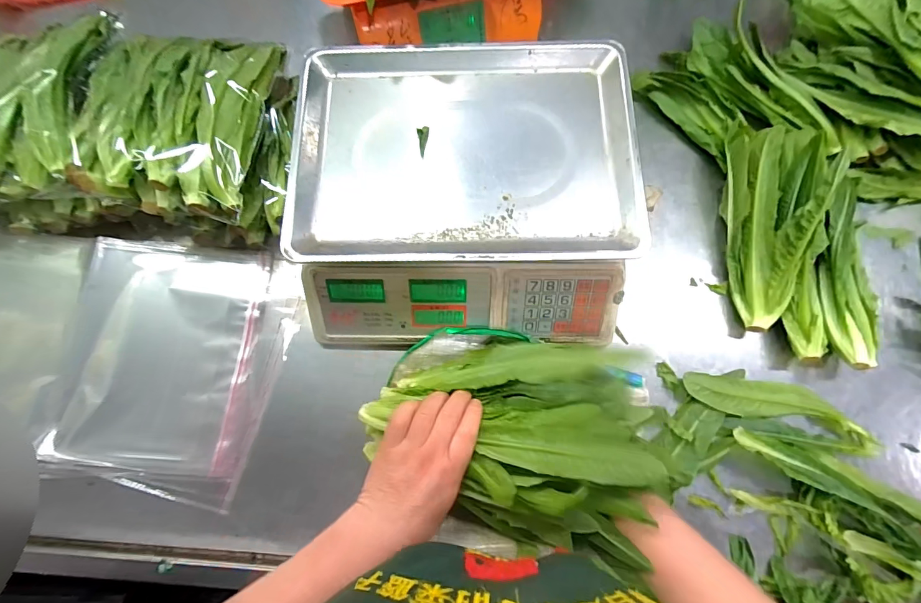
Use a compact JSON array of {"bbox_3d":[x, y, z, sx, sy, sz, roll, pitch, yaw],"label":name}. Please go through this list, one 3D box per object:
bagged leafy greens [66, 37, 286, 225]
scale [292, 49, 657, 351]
[{"bbox_3d":[-0.312,-0.205,0.430,0.177,0.043,0.222,5,76,1],"label":"bagged leafy greens"},{"bbox_3d":[0.004,-0.115,0.430,0.335,0.100,0.301,0,76,0],"label":"scale"}]

